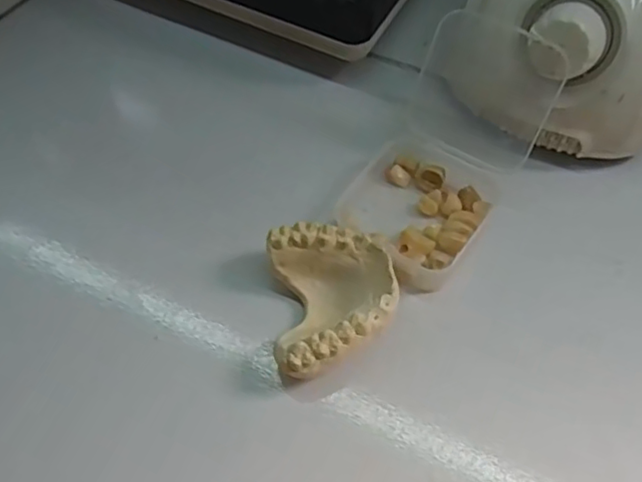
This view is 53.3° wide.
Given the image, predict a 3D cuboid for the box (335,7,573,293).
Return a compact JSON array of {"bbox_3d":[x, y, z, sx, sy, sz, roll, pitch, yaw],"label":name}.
[{"bbox_3d":[0.051,-0.041,0.267,0.065,0.054,0.104,32,66,21],"label":"box"}]

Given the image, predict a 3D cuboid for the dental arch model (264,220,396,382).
[{"bbox_3d":[0.005,0.024,0.248,0.046,0.027,0.057,-6,59,1],"label":"dental arch model"}]

